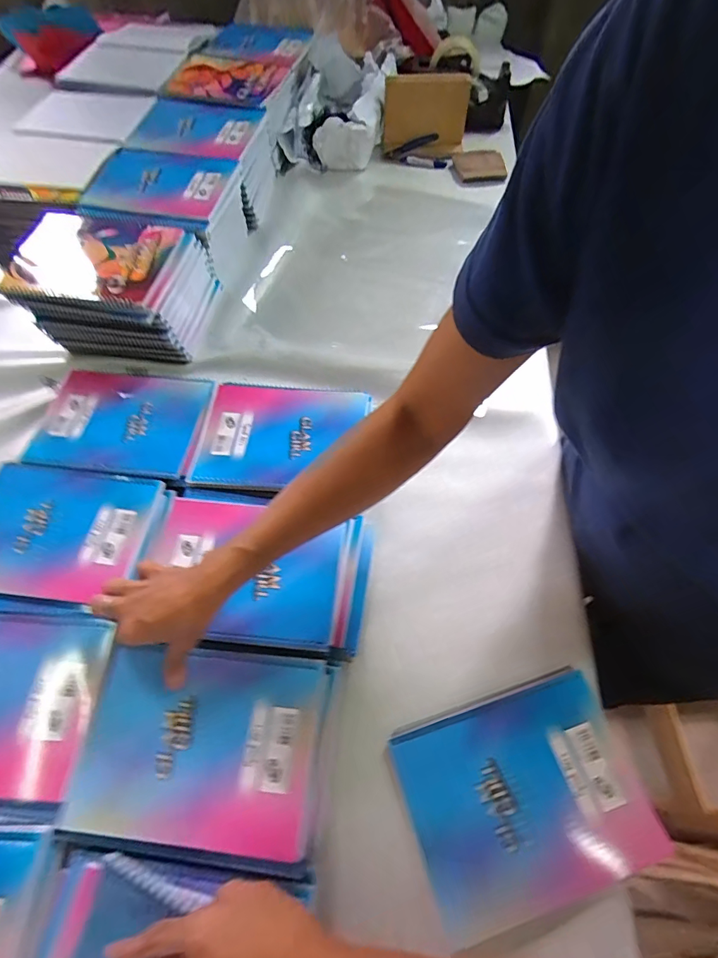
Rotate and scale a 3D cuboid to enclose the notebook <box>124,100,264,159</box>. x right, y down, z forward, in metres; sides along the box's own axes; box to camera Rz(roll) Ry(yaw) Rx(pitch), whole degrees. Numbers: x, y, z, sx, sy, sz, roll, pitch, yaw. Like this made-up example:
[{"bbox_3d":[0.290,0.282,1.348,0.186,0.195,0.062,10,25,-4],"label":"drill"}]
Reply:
[{"bbox_3d":[-0.285,-0.587,0.723,0.229,0.017,0.165,12,62,7],"label":"notebook"}]

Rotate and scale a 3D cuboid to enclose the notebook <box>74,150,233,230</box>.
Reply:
[{"bbox_3d":[-0.303,-0.438,0.648,0.212,0.013,0.171,10,61,7],"label":"notebook"}]

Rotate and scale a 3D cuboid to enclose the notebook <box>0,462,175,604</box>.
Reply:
[{"bbox_3d":[-0.327,0.056,0.480,0.212,0.009,0.144,6,62,4],"label":"notebook"}]

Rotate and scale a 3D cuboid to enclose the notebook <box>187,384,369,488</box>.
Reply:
[{"bbox_3d":[-0.098,-0.057,0.533,0.196,0.008,0.147,4,61,3],"label":"notebook"}]

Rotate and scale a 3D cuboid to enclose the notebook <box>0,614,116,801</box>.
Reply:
[{"bbox_3d":[-0.341,0.199,0.397,0.197,0.009,0.146,2,61,2],"label":"notebook"}]

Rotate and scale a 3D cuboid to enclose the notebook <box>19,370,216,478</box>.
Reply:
[{"bbox_3d":[-0.302,-0.079,0.548,0.209,0.009,0.150,6,61,4],"label":"notebook"}]

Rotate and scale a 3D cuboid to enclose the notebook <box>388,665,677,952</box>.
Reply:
[{"bbox_3d":[0.140,0.269,0.376,0.194,0.017,0.147,-16,62,-8],"label":"notebook"}]

